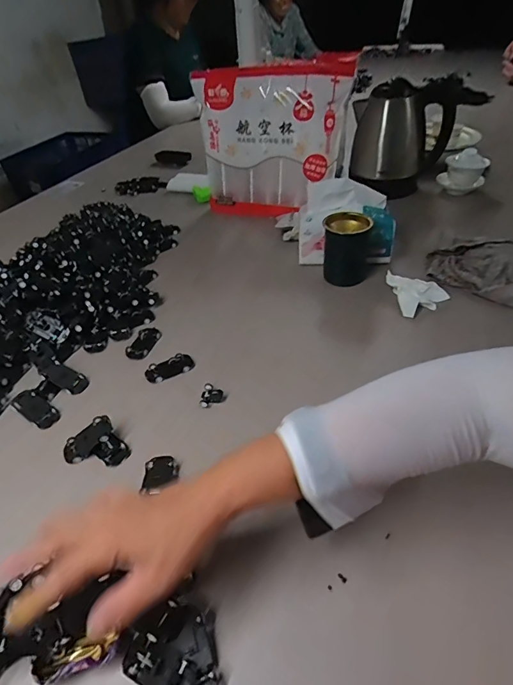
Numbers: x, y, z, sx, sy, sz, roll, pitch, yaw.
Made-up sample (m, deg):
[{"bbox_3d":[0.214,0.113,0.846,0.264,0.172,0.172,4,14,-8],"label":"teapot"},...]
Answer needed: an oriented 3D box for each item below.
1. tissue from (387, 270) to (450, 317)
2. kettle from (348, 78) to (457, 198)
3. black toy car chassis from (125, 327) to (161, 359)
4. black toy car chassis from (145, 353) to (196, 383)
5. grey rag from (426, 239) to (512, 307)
[{"bbox_3d":[0.244,-0.084,0.659,0.079,0.035,0.081,-20,43,-18],"label":"tissue"},{"bbox_3d":[0.330,-0.473,0.964,0.209,0.205,0.156,8,42,14],"label":"kettle"},{"bbox_3d":[-0.166,-0.001,0.620,0.032,0.007,0.061,15,44,21],"label":"black toy car chassis"},{"bbox_3d":[-0.119,0.033,0.577,0.065,0.014,0.031,-20,43,-18],"label":"black toy car chassis"},{"bbox_3d":[0.377,-0.116,0.659,0.206,0.040,0.113,14,44,20],"label":"grey rag"}]

